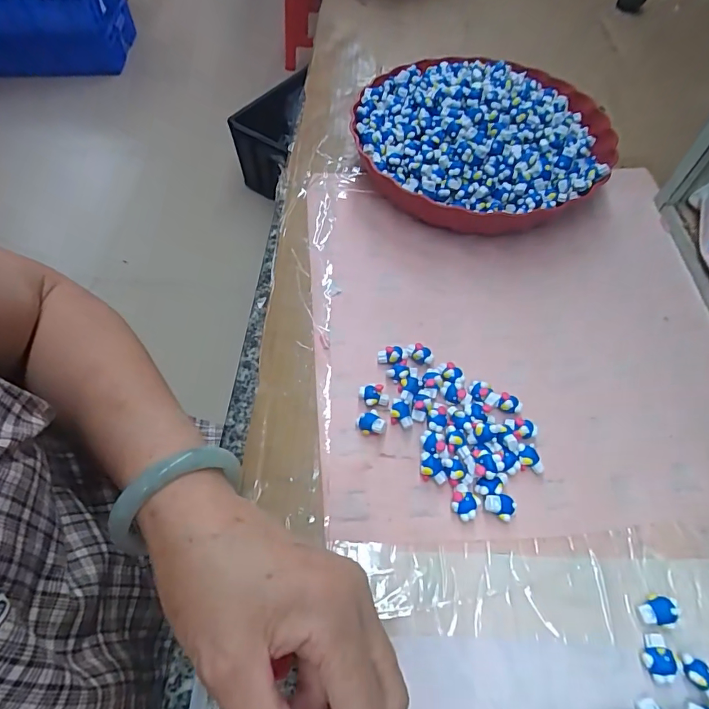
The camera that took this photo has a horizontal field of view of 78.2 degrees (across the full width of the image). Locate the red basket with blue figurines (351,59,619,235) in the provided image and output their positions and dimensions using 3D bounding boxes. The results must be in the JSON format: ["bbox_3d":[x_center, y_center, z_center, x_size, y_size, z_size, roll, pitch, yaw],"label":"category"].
[{"bbox_3d":[0.121,-0.209,0.421,0.242,0.070,0.236,9,58,4],"label":"red basket with blue figurines"}]

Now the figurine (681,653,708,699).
[{"bbox_3d":[0.181,0.170,0.229,0.012,0.008,0.021,-9,58,-7],"label":"figurine"}]

